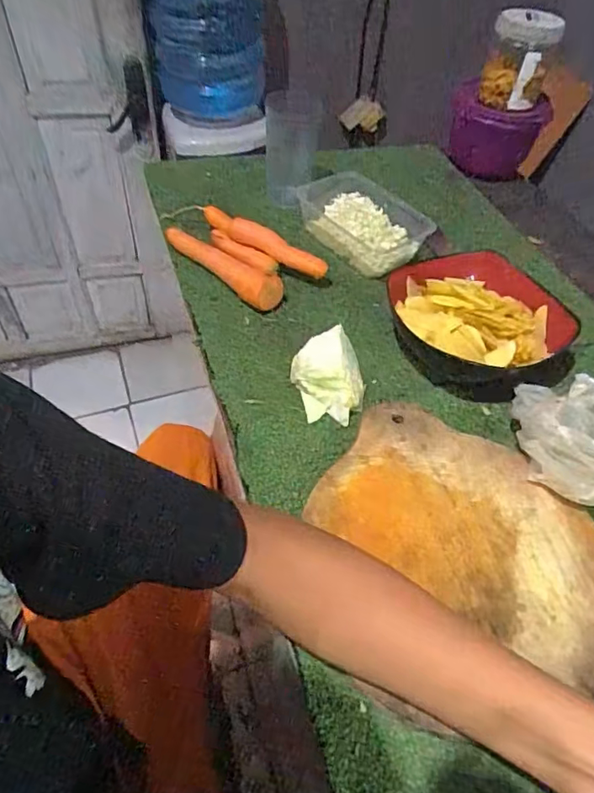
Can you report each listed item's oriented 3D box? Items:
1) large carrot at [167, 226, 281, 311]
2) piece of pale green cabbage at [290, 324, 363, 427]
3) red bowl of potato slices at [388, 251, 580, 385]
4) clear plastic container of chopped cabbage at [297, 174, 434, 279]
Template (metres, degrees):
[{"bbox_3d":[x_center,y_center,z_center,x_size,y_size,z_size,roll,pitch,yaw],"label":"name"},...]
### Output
[{"bbox_3d":[-0.089,-0.158,0.635,0.181,0.040,0.033,35,57,23],"label":"large carrot"},{"bbox_3d":[0.032,-0.018,0.518,0.065,0.058,0.077,-6,51,-9],"label":"piece of pale green cabbage"},{"bbox_3d":[0.187,-0.081,0.576,0.184,0.069,0.145,35,57,22],"label":"red bowl of potato slices"},{"bbox_3d":[0.085,-0.241,0.718,0.112,0.044,0.192,-33,60,-27],"label":"clear plastic container of chopped cabbage"}]

